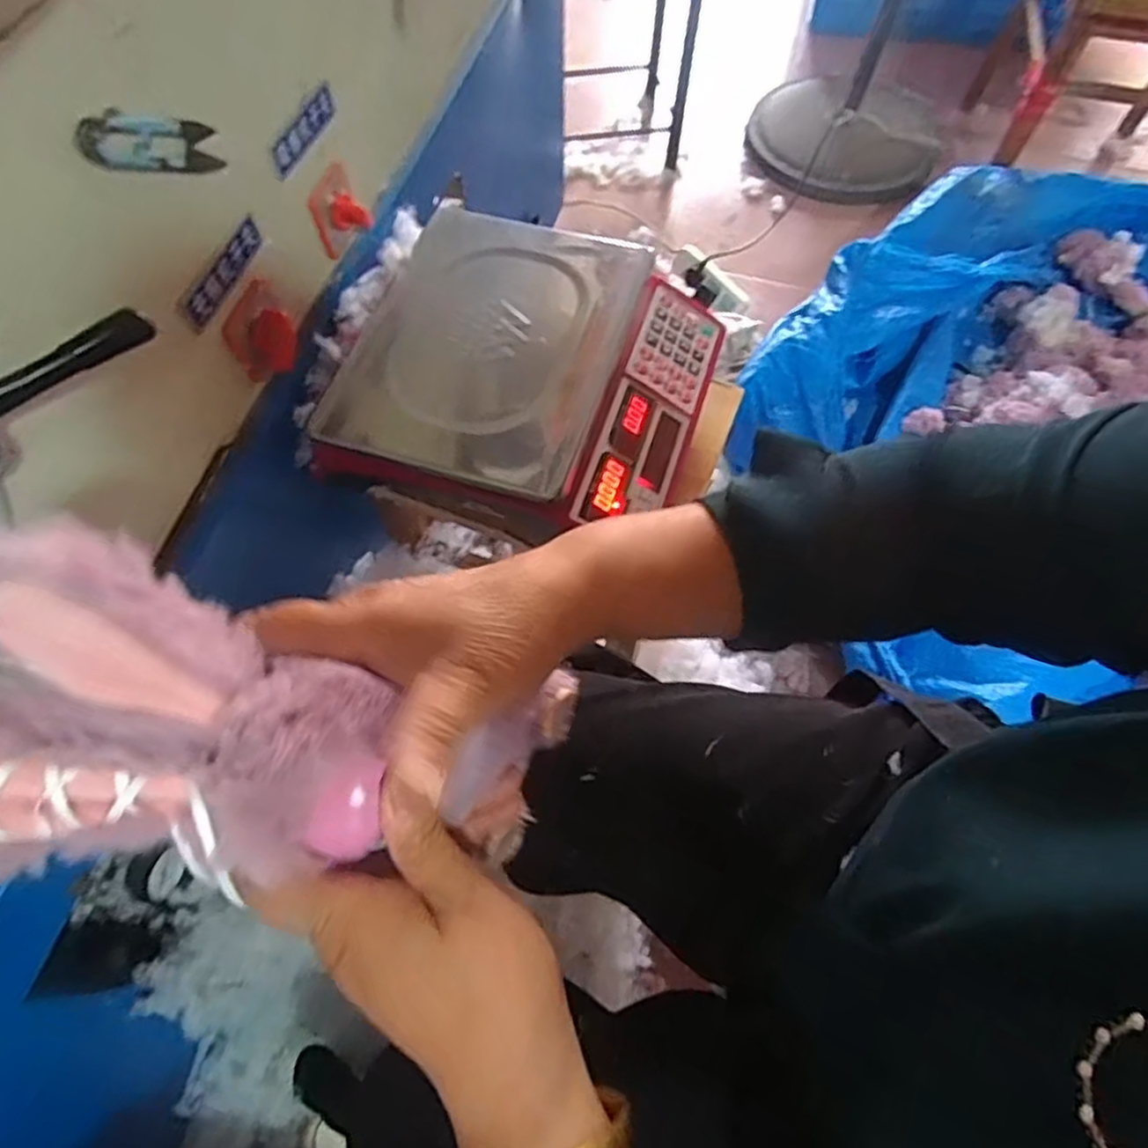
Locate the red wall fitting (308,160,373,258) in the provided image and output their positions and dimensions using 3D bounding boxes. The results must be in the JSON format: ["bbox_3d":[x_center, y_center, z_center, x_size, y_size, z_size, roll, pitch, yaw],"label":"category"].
[{"bbox_3d":[-0.203,-0.322,0.618,0.026,0.060,0.062,18,65,8],"label":"red wall fitting"}]

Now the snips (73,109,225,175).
[{"bbox_3d":[-0.254,-0.260,0.421,0.011,0.029,0.120,13,31,6],"label":"snips"}]

